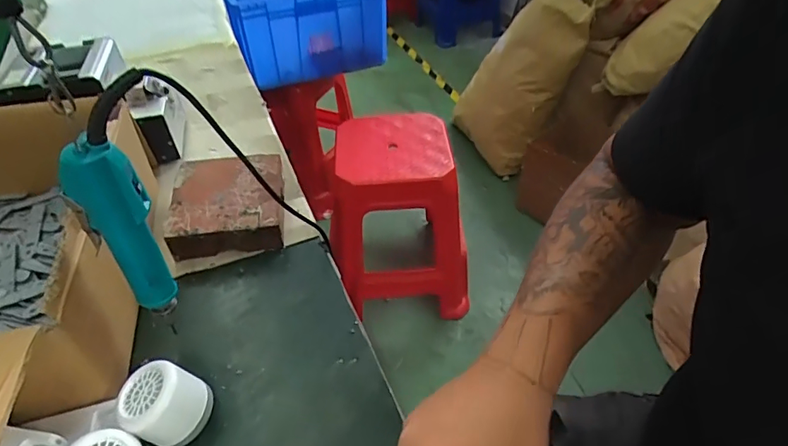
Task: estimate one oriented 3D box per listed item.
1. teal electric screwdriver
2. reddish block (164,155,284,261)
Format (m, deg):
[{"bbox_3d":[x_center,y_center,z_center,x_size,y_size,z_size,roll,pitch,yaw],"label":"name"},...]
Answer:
[{"bbox_3d":[-0.214,0.007,0.392,0.035,0.167,0.037,18,47,19],"label":"teal electric screwdriver"},{"bbox_3d":[-0.208,-0.029,0.616,0.130,0.046,0.155,-8,44,-7],"label":"reddish block"}]

